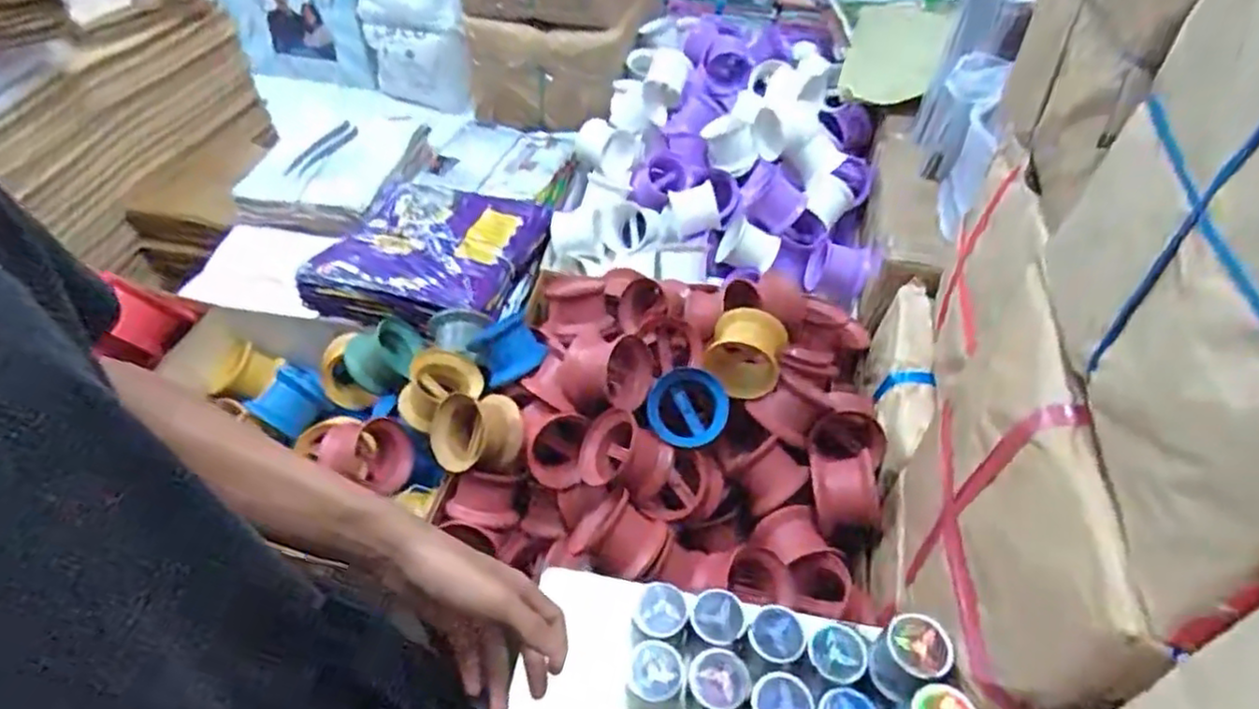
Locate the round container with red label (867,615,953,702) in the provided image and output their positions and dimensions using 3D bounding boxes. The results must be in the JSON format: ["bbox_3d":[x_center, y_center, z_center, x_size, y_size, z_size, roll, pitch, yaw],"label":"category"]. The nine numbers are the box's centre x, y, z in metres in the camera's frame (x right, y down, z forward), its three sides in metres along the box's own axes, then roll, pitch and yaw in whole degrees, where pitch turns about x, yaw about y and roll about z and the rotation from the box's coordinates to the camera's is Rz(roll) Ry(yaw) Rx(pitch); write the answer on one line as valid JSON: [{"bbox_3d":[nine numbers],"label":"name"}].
[{"bbox_3d":[0.255,0.276,0.616,0.053,0.068,0.054,1,48,-1],"label":"round container with red label"}]

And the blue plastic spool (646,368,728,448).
[{"bbox_3d":[0.084,0.073,0.946,0.109,0.056,0.105,0,88,14],"label":"blue plastic spool"}]

